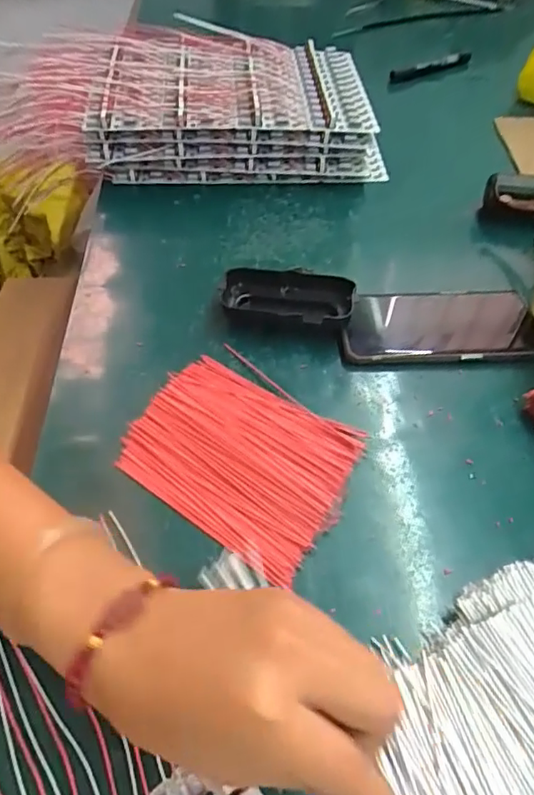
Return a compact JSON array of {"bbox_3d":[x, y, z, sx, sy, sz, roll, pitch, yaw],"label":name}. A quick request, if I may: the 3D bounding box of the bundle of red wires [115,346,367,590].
[{"bbox_3d":[-0.014,0.034,0.385,0.148,0.019,0.121,30,57,20],"label":"bundle of red wires"}]

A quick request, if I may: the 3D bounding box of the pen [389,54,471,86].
[{"bbox_3d":[0.218,-0.440,0.753,0.122,0.020,0.017,-22,55,-14],"label":"pen"}]

